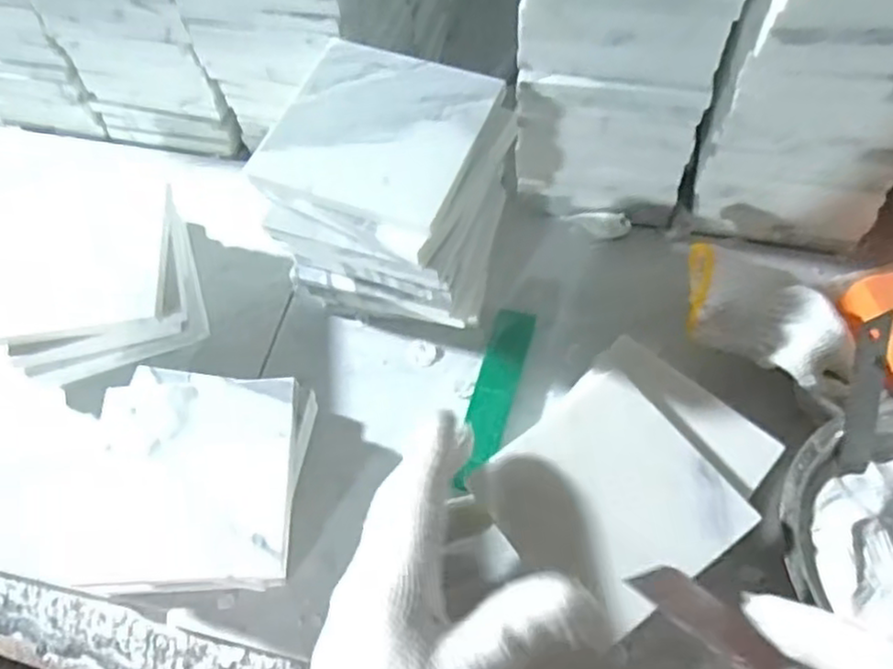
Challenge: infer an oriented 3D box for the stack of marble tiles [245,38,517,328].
[{"bbox_3d":[-0.028,-0.075,0.409,0.109,0.119,0.109,18,65,10],"label":"stack of marble tiles"}]

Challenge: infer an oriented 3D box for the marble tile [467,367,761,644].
[{"bbox_3d":[0.077,0.079,0.352,0.099,0.013,0.101,-34,67,-14],"label":"marble tile"}]

